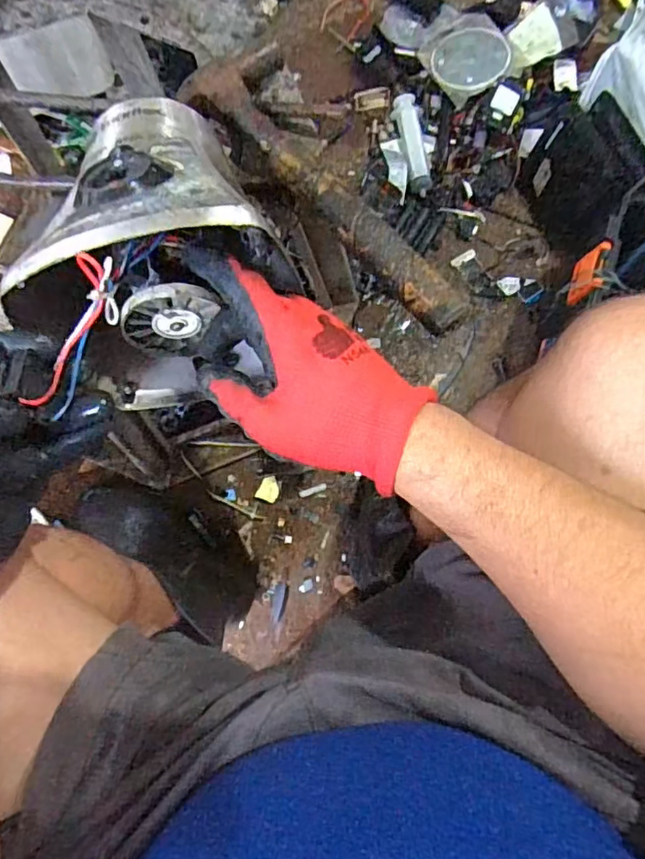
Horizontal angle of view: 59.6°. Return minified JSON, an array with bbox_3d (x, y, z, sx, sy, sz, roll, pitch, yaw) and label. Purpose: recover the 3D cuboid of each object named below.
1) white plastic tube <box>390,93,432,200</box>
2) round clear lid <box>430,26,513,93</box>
[{"bbox_3d":[0.134,-0.428,0.845,0.035,0.034,0.149,-12,82,-3],"label":"white plastic tube"},{"bbox_3d":[0.222,-0.556,0.845,0.111,0.004,0.096,11,88,18],"label":"round clear lid"}]

